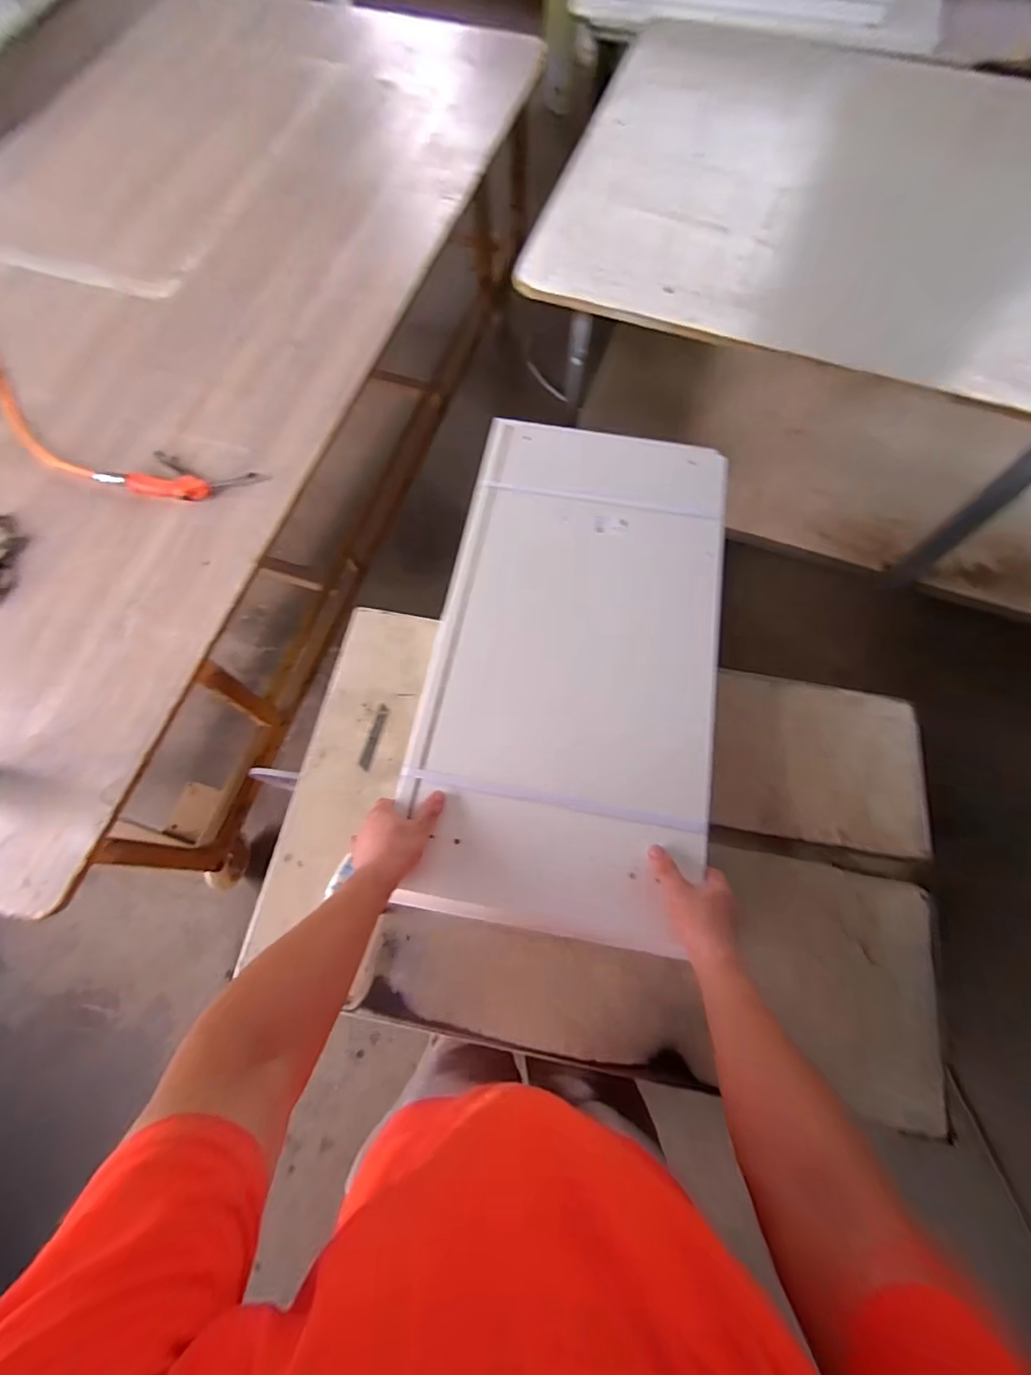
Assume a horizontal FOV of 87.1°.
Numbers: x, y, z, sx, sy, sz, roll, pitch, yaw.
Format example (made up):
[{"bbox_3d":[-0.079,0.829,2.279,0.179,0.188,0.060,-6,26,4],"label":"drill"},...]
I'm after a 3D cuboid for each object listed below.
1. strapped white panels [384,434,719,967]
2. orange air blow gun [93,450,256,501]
[{"bbox_3d":[0.096,-0.079,0.819,0.408,0.064,0.816,9,70,4],"label":"strapped white panels"},{"bbox_3d":[-0.634,-0.393,1.013,0.259,0.029,0.109,16,71,6],"label":"orange air blow gun"}]

